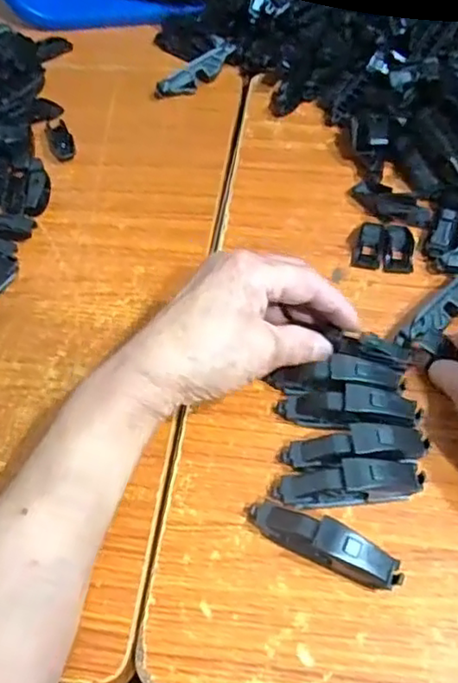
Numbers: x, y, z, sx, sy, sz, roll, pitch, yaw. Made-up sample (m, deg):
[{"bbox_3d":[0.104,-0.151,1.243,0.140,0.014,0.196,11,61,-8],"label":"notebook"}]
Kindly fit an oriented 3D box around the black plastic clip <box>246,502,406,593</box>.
[{"bbox_3d":[0.048,0.103,0.320,0.081,0.022,0.021,22,60,17],"label":"black plastic clip"}]

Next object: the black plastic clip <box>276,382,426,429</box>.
[{"bbox_3d":[0.069,0.040,0.361,0.081,0.024,0.022,4,56,6],"label":"black plastic clip"}]

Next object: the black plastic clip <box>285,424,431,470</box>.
[{"bbox_3d":[0.071,0.060,0.346,0.078,0.025,0.019,-6,56,-1],"label":"black plastic clip"}]

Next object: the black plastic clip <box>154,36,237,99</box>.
[{"bbox_3d":[-0.030,-0.238,0.555,0.079,0.027,0.022,-36,62,-20],"label":"black plastic clip"}]

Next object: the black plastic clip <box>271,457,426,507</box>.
[{"bbox_3d":[0.065,0.075,0.336,0.079,0.024,0.017,-6,56,-1],"label":"black plastic clip"}]

